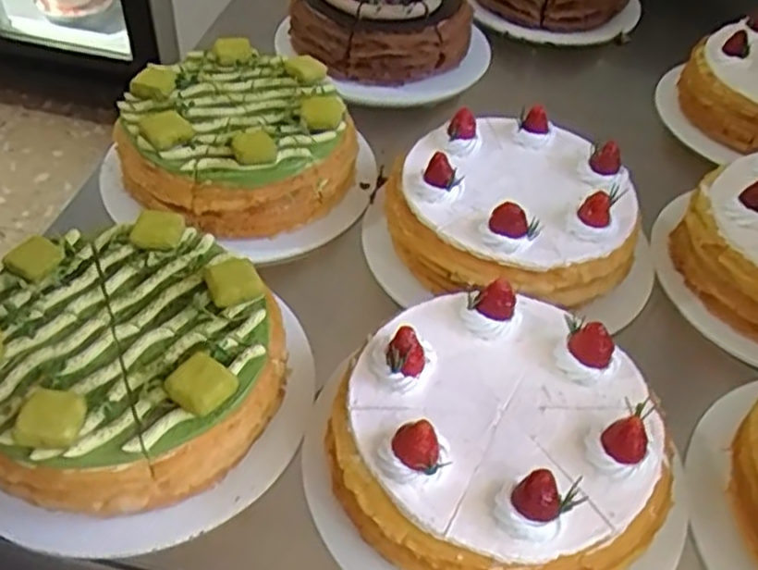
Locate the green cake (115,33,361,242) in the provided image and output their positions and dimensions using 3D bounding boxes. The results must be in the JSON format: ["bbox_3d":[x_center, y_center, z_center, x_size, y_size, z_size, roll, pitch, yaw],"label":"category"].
[{"bbox_3d":[-0.109,-0.109,0.566,0.154,0.067,0.158,2,46,-3],"label":"green cake"}]

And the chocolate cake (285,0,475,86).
[{"bbox_3d":[0.001,-0.264,0.724,0.179,0.061,0.148,8,46,2],"label":"chocolate cake"}]

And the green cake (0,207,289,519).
[{"bbox_3d":[-0.148,0.044,0.424,0.166,0.070,0.165,2,46,-3],"label":"green cake"}]

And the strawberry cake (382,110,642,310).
[{"bbox_3d":[0.091,-0.054,0.532,0.163,0.077,0.162,2,46,-3],"label":"strawberry cake"}]

